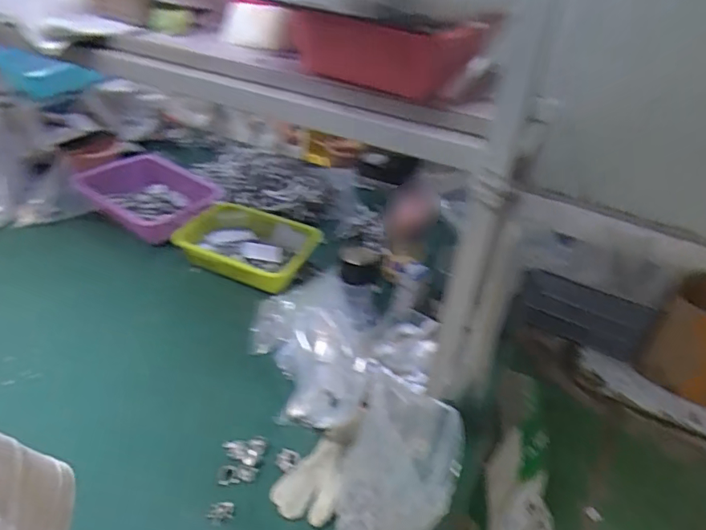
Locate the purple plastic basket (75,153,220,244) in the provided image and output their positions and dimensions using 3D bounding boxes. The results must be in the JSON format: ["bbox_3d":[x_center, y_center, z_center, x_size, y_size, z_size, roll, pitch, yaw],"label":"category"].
[{"bbox_3d":[-0.470,-0.163,1.214,0.293,0.083,0.241,20,38,17],"label":"purple plastic basket"}]

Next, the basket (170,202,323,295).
[{"bbox_3d":[-0.224,-0.046,1.102,0.281,0.077,0.220,17,37,13],"label":"basket"}]

